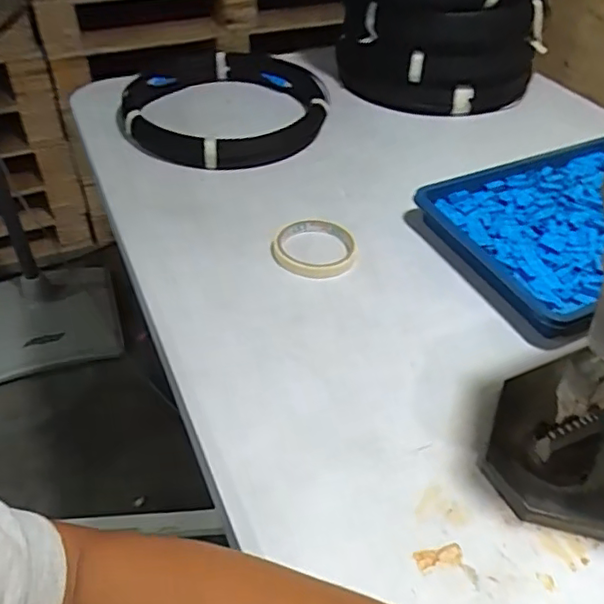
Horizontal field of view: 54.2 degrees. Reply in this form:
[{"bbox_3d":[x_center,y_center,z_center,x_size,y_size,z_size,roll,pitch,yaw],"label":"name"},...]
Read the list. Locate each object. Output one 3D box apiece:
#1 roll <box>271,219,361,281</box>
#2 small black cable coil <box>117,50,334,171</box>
[{"bbox_3d":[0.016,-0.060,0.645,0.091,0.021,0.091,1,43,-1],"label":"roll"},{"bbox_3d":[-0.107,-0.273,0.827,0.293,0.068,0.233,-9,46,-8],"label":"small black cable coil"}]

